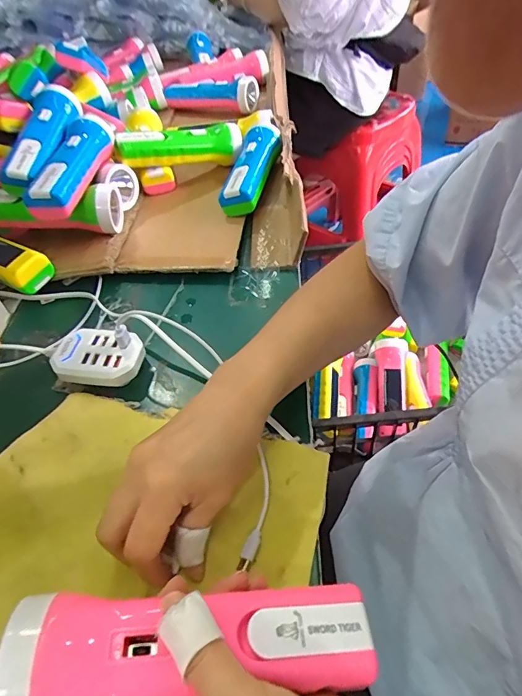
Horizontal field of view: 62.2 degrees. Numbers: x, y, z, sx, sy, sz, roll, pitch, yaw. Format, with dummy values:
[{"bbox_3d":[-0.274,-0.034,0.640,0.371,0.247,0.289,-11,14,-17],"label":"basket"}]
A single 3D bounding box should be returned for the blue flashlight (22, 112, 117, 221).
[{"bbox_3d":[-0.203,-0.205,0.474,0.044,0.037,0.181,1,49,9],"label":"blue flashlight"}]

